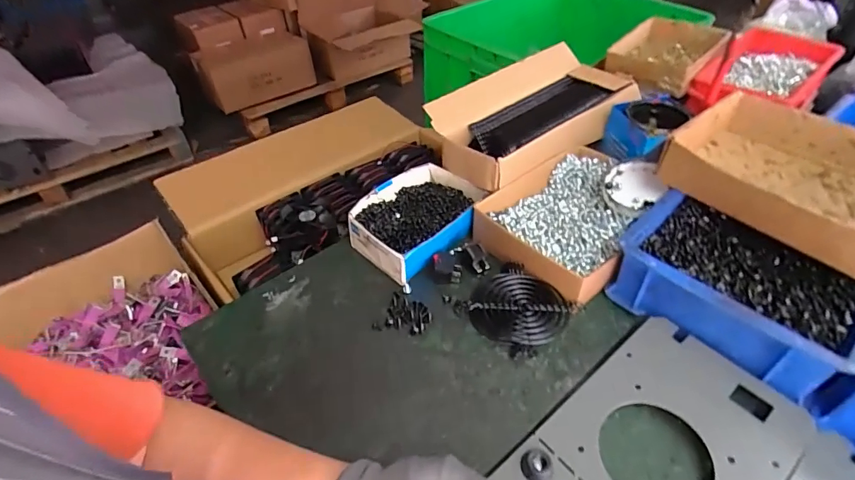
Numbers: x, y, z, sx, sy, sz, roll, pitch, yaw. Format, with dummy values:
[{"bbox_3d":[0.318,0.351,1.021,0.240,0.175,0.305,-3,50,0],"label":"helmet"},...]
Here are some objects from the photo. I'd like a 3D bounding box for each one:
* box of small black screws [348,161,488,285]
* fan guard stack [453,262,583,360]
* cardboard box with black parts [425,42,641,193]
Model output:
[{"bbox_3d":[-0.013,-0.029,0.575,0.131,0.046,0.168,33,55,31],"label":"box of small black screws"},{"bbox_3d":[0.095,0.073,0.478,0.090,0.021,0.101,-33,52,-27],"label":"fan guard stack"},{"bbox_3d":[0.158,-0.179,0.650,0.323,0.089,0.162,-33,51,-29],"label":"cardboard box with black parts"}]

